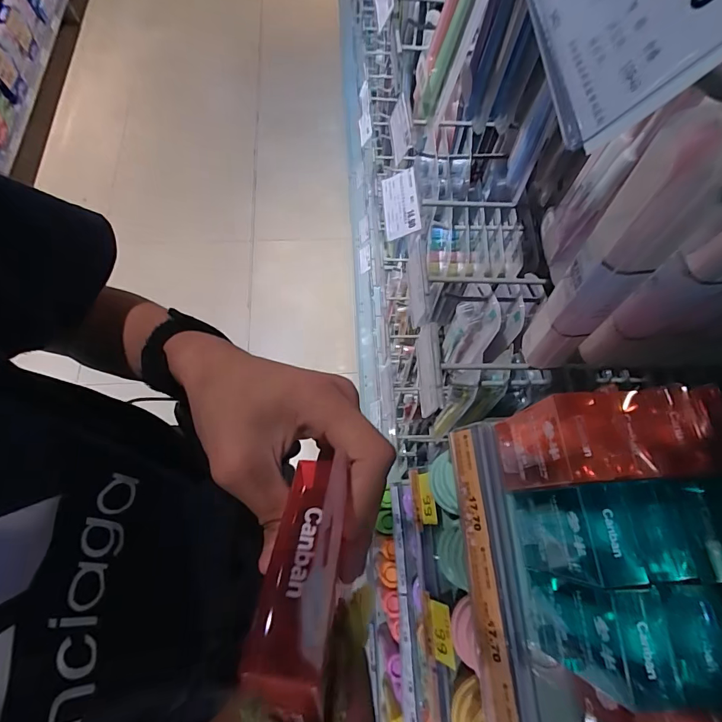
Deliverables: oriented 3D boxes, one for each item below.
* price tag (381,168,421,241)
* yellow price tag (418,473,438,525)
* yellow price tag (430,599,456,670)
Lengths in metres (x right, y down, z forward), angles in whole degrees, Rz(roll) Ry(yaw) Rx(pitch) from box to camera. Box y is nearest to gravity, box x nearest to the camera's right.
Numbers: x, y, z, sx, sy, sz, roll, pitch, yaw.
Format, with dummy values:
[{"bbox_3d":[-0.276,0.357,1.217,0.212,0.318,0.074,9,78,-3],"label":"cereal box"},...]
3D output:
[{"bbox_3d":[0.040,-0.166,0.435,0.041,0.010,0.079,-15,70,33],"label":"price tag"},{"bbox_3d":[0.097,0.203,0.609,0.008,0.030,0.072,19,59,-40],"label":"yellow price tag"},{"bbox_3d":[0.108,0.362,0.546,0.006,0.048,0.071,8,66,-24],"label":"yellow price tag"}]

